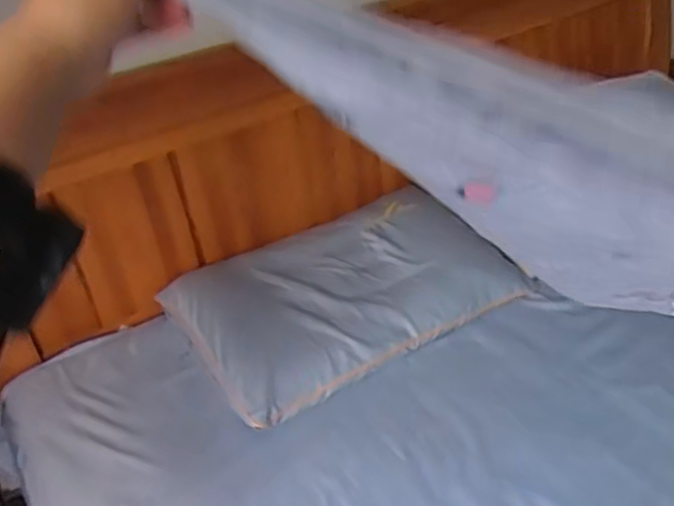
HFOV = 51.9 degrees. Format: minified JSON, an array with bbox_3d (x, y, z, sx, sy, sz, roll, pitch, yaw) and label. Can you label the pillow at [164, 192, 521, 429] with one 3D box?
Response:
[{"bbox_3d":[0.024,0.068,1.384,0.647,0.103,0.376,-28,44,-23],"label":"pillow"}]

